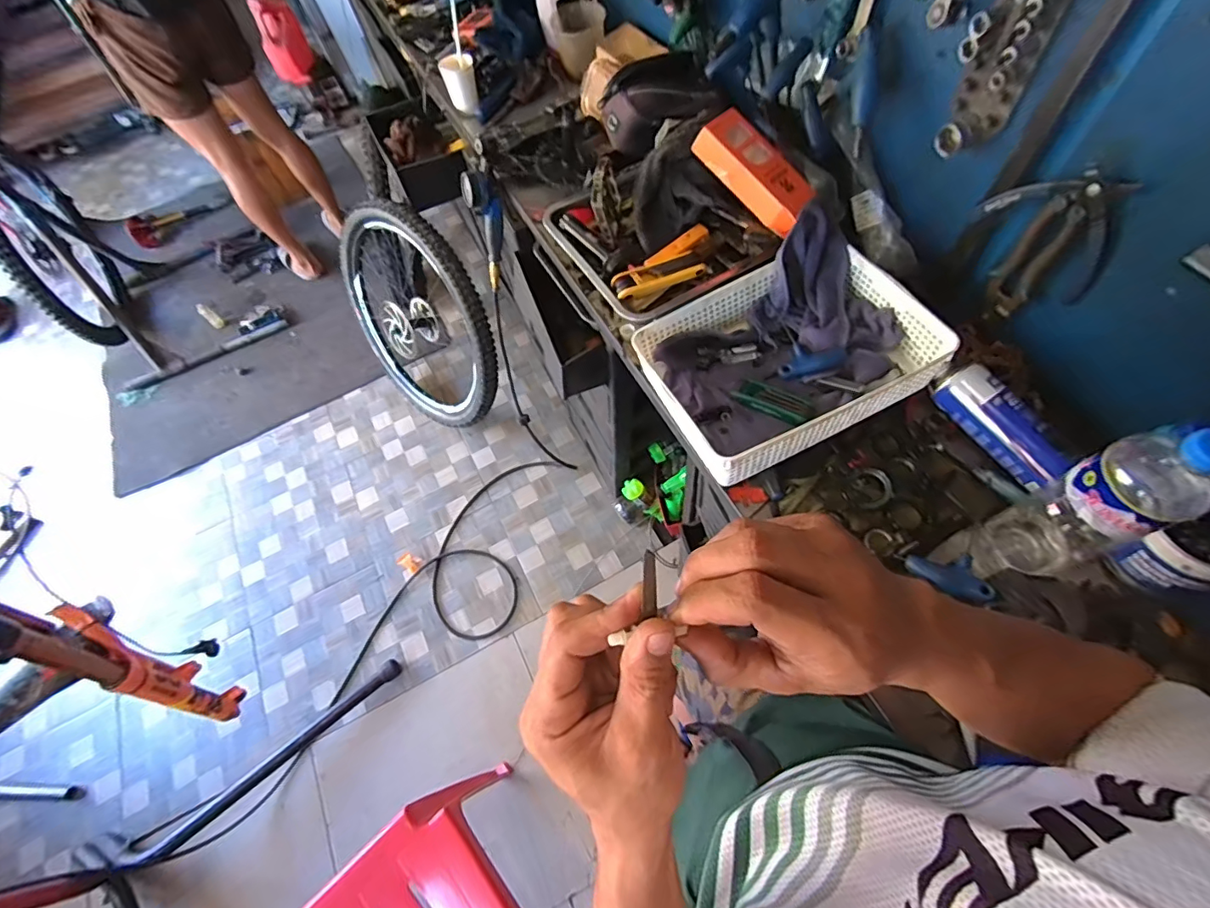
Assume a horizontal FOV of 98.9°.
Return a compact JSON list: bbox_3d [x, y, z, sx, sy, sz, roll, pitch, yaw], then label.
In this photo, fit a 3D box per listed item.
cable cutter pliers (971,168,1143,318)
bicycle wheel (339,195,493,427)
[{"bbox_3d":[0.492,-0.242,0.596,0.027,0.186,0.146,-37,65,-12],"label":"cable cutter pliers"},{"bbox_3d":[-0.593,-0.404,1.623,0.687,0.694,0.115,15,39,36],"label":"bicycle wheel"}]

